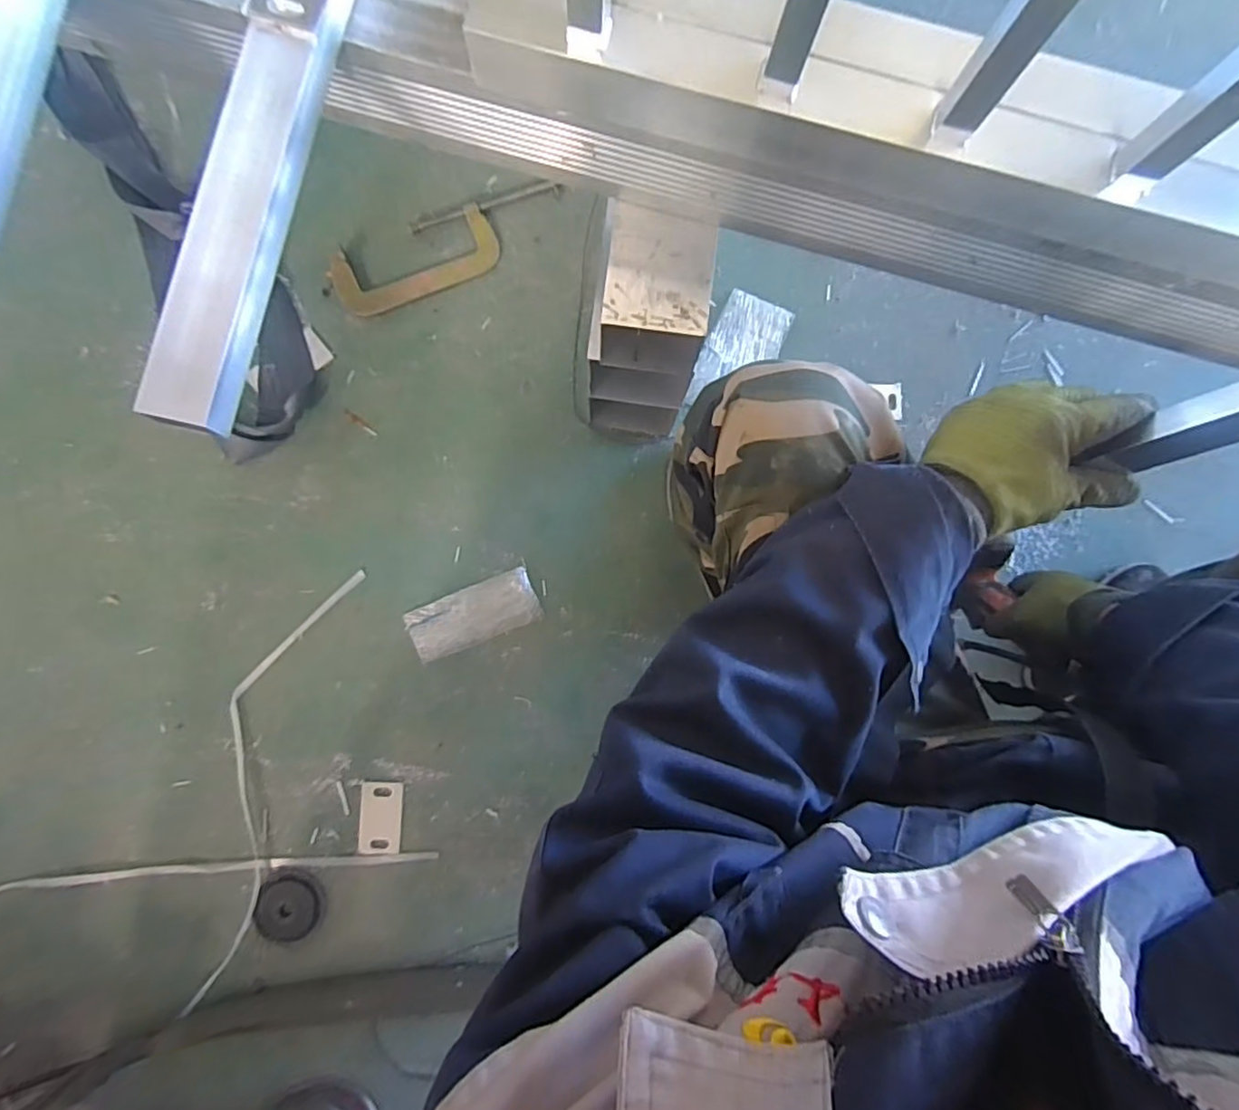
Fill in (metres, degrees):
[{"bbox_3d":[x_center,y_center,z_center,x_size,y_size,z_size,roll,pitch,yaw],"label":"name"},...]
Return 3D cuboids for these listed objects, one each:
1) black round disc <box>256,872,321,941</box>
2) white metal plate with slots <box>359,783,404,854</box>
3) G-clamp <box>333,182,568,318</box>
[{"bbox_3d":[-0.432,0.461,0.815,0.077,0.006,0.080,0,85,-2],"label":"black round disc"},{"bbox_3d":[-0.318,0.350,0.832,0.054,0.006,0.093,3,85,-2],"label":"white metal plate with slots"},{"bbox_3d":[-0.242,-0.446,0.911,0.352,0.029,0.102,-23,86,-4],"label":"G-clamp"}]

